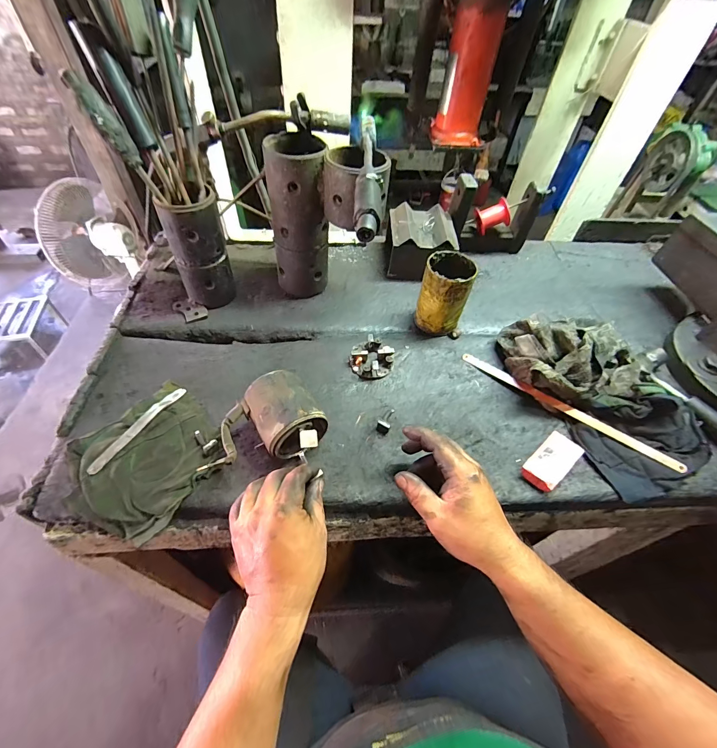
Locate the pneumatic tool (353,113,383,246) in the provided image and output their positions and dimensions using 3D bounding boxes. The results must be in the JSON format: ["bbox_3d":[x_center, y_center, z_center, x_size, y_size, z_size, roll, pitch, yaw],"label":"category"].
[{"bbox_3d":[0.014,-0.249,0.429,0.029,0.035,0.252,3,51,-1],"label":"pneumatic tool"}]

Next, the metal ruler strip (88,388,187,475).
[{"bbox_3d":[-0.288,0.067,0.461,0.019,0.005,0.145,26,48,10],"label":"metal ruler strip"}]

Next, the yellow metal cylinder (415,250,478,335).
[{"bbox_3d":[0.137,-0.126,0.570,0.074,0.120,0.073,15,52,8],"label":"yellow metal cylinder"}]

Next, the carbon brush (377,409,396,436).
[{"bbox_3d":[0.038,0.061,0.489,0.018,0.015,0.042,14,52,7],"label":"carbon brush"}]

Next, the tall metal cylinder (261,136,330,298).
[{"bbox_3d":[-0.093,-0.239,0.567,0.087,0.229,0.079,-6,52,-8],"label":"tall metal cylinder"}]

